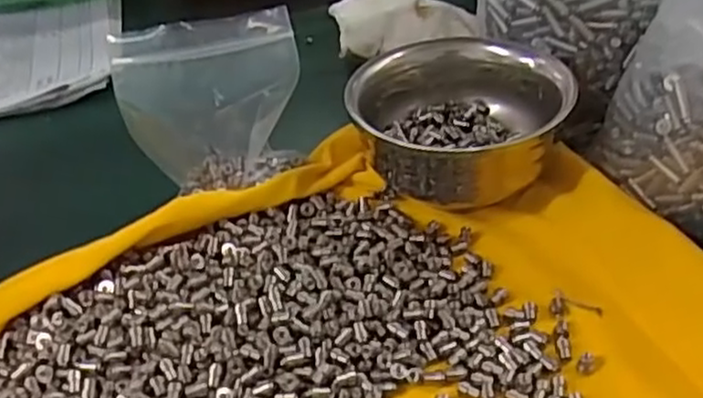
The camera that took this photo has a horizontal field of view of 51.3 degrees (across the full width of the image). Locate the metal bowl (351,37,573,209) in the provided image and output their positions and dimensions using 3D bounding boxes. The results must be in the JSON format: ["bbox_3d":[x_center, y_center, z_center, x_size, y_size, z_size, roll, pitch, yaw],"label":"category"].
[{"bbox_3d":[0.061,-0.046,0.430,0.113,0.063,0.113,-3,40,3],"label":"metal bowl"}]

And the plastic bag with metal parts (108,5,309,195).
[{"bbox_3d":[-0.075,-0.051,0.407,0.093,0.101,0.024,-17,42,-13],"label":"plastic bag with metal parts"}]

